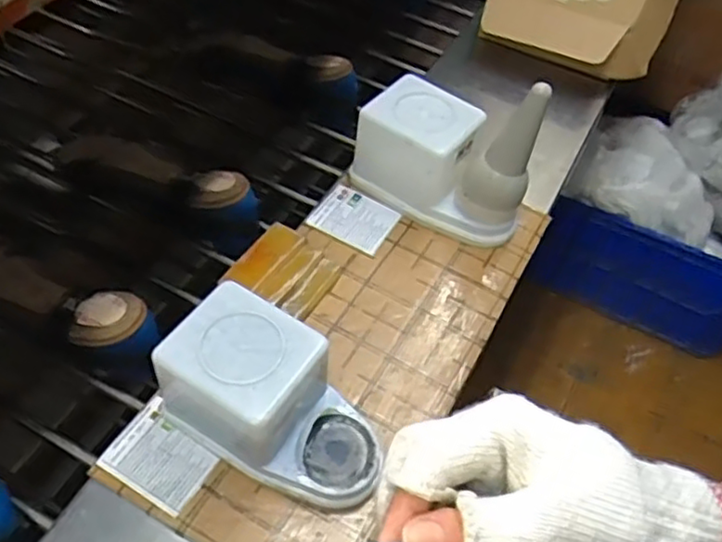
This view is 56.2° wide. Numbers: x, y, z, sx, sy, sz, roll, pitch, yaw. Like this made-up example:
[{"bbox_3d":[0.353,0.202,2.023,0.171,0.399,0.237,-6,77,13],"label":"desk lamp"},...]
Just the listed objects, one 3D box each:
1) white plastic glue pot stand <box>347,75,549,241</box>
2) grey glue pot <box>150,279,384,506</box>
[{"bbox_3d":[0.094,-0.129,0.716,0.181,0.158,0.100,36,57,21],"label":"white plastic glue pot stand"},{"bbox_3d":[-0.064,0.109,0.552,0.185,0.105,0.102,26,54,15],"label":"grey glue pot"}]

